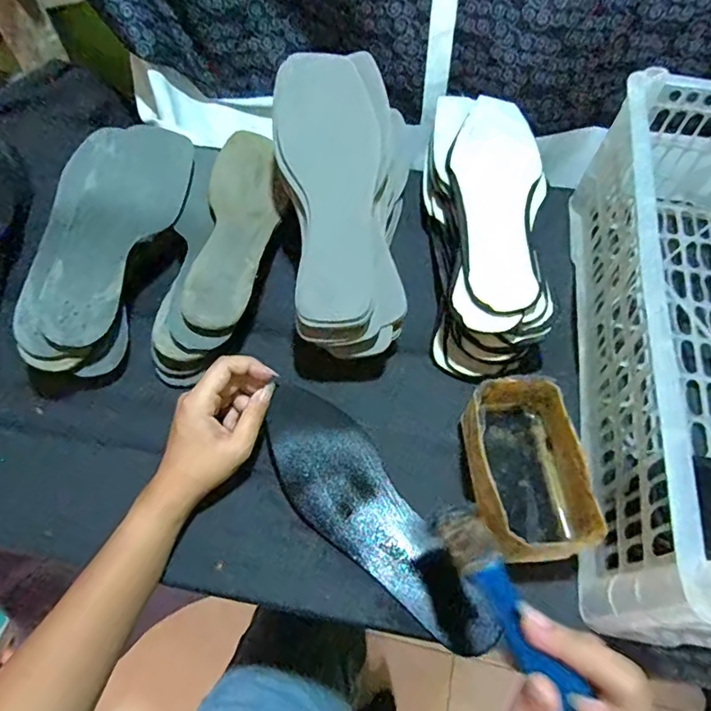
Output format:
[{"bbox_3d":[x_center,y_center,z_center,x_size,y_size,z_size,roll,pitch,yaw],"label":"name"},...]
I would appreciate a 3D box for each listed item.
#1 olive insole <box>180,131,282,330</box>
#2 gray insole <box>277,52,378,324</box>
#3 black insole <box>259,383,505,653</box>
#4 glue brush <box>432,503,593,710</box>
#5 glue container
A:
[{"bbox_3d":[-0.112,-0.130,0.491,0.066,0.015,0.251,8,54,-11],"label":"olive insole"},{"bbox_3d":[-0.021,-0.142,0.427,0.077,0.025,0.234,-4,80,-3],"label":"gray insole"},{"bbox_3d":[0.011,0.123,0.394,0.073,0.019,0.235,-37,72,-20],"label":"black insole"},{"bbox_3d":[0.076,0.128,0.252,0.025,0.012,0.157,-13,24,-8],"label":"glue brush"},{"bbox_3d":[0.128,0.085,0.389,0.083,0.064,0.127,-8,59,-5],"label":"glue container"}]

